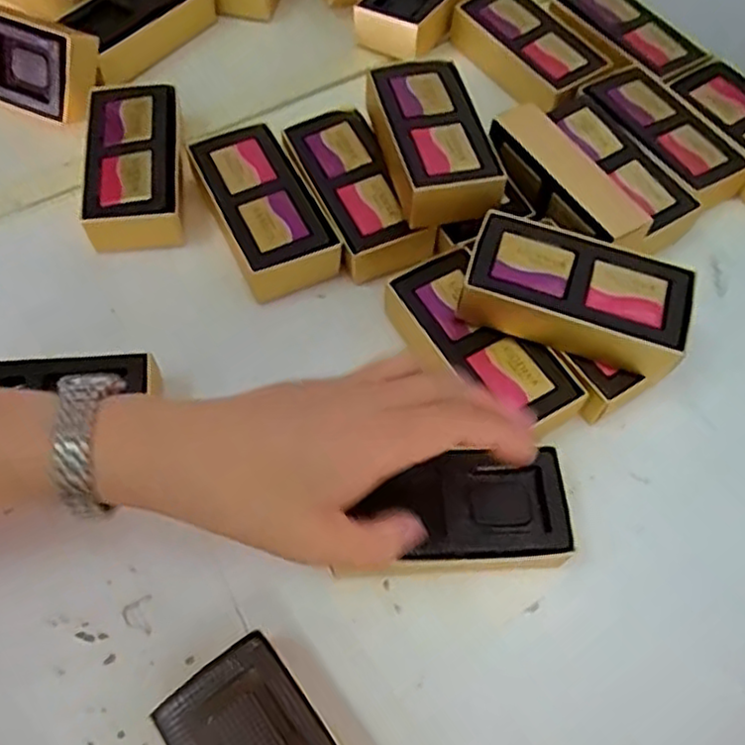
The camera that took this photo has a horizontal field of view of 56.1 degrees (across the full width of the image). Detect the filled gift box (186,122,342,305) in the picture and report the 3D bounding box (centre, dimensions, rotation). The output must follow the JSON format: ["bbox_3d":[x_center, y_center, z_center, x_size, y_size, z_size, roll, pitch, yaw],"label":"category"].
[{"bbox_3d":[-0.068,-0.099,0.429,0.057,0.035,0.113,-22,63,-14],"label":"filled gift box"}]

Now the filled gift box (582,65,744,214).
[{"bbox_3d":[0.193,-0.156,0.475,0.061,0.031,0.112,-29,65,-18],"label":"filled gift box"}]

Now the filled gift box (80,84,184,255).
[{"bbox_3d":[-0.149,-0.132,0.442,0.057,0.034,0.111,-8,61,-7],"label":"filled gift box"}]

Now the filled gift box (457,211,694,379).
[{"bbox_3d":[0.106,-0.039,0.371,0.111,0.032,0.060,21,61,9],"label":"filled gift box"}]

